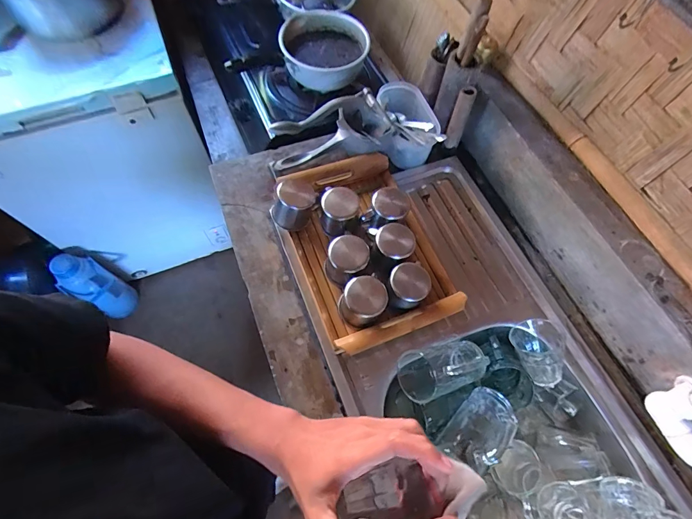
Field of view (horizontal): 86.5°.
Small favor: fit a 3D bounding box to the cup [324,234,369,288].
[{"bbox_3d":[0.002,0.003,0.598,0.062,0.075,0.063,1,64,-2],"label":"cup"}]

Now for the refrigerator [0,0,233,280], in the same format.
[{"bbox_3d":[-0.803,-0.369,1.248,0.624,0.769,0.518,-20,67,-11],"label":"refrigerator"}]

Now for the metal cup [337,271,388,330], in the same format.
[{"bbox_3d":[0.027,0.067,0.574,0.067,0.065,0.062,1,64,-2],"label":"metal cup"}]

